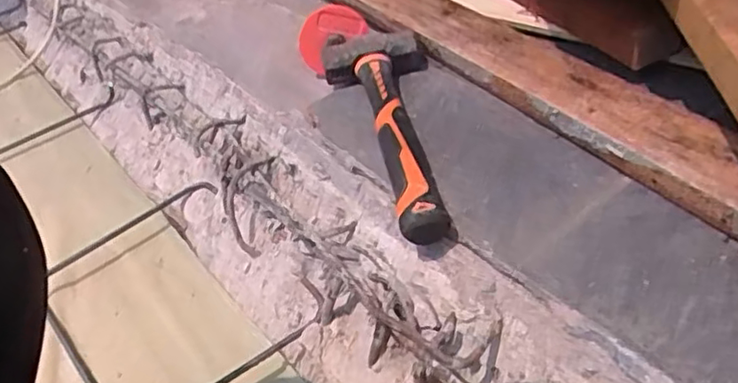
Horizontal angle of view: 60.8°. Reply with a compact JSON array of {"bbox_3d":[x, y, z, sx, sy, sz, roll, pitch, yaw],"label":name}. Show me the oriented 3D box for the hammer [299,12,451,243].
[{"bbox_3d":[0.017,-0.075,0.616,0.123,0.065,0.331,-12,48,-6],"label":"hammer"}]

